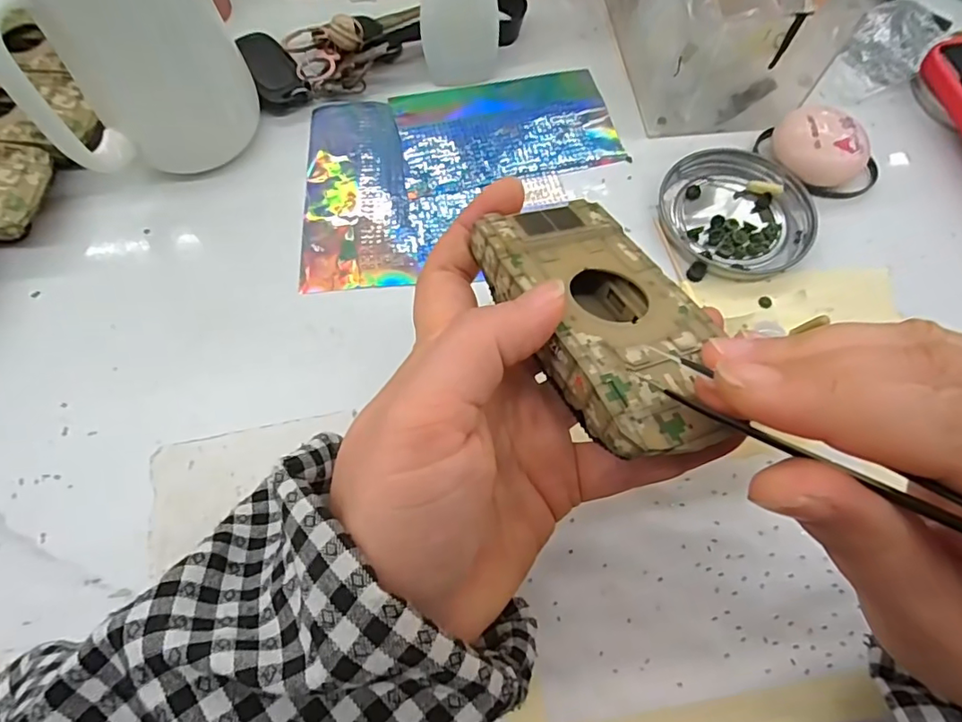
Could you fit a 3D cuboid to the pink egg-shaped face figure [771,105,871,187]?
[{"bbox_3d":[0.182,-0.115,0.300,0.047,0.024,0.039,41,72,15],"label":"pink egg-shaped face figure"}]

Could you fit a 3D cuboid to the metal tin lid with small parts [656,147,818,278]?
[{"bbox_3d":[0.134,-0.079,0.293,0.074,0.010,0.076,1,67,-2],"label":"metal tin lid with small parts"}]

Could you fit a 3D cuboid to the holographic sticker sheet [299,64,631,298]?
[{"bbox_3d":[-0.008,-0.106,0.307,0.174,0.004,0.134,-7,67,-3],"label":"holographic sticker sheet"}]

